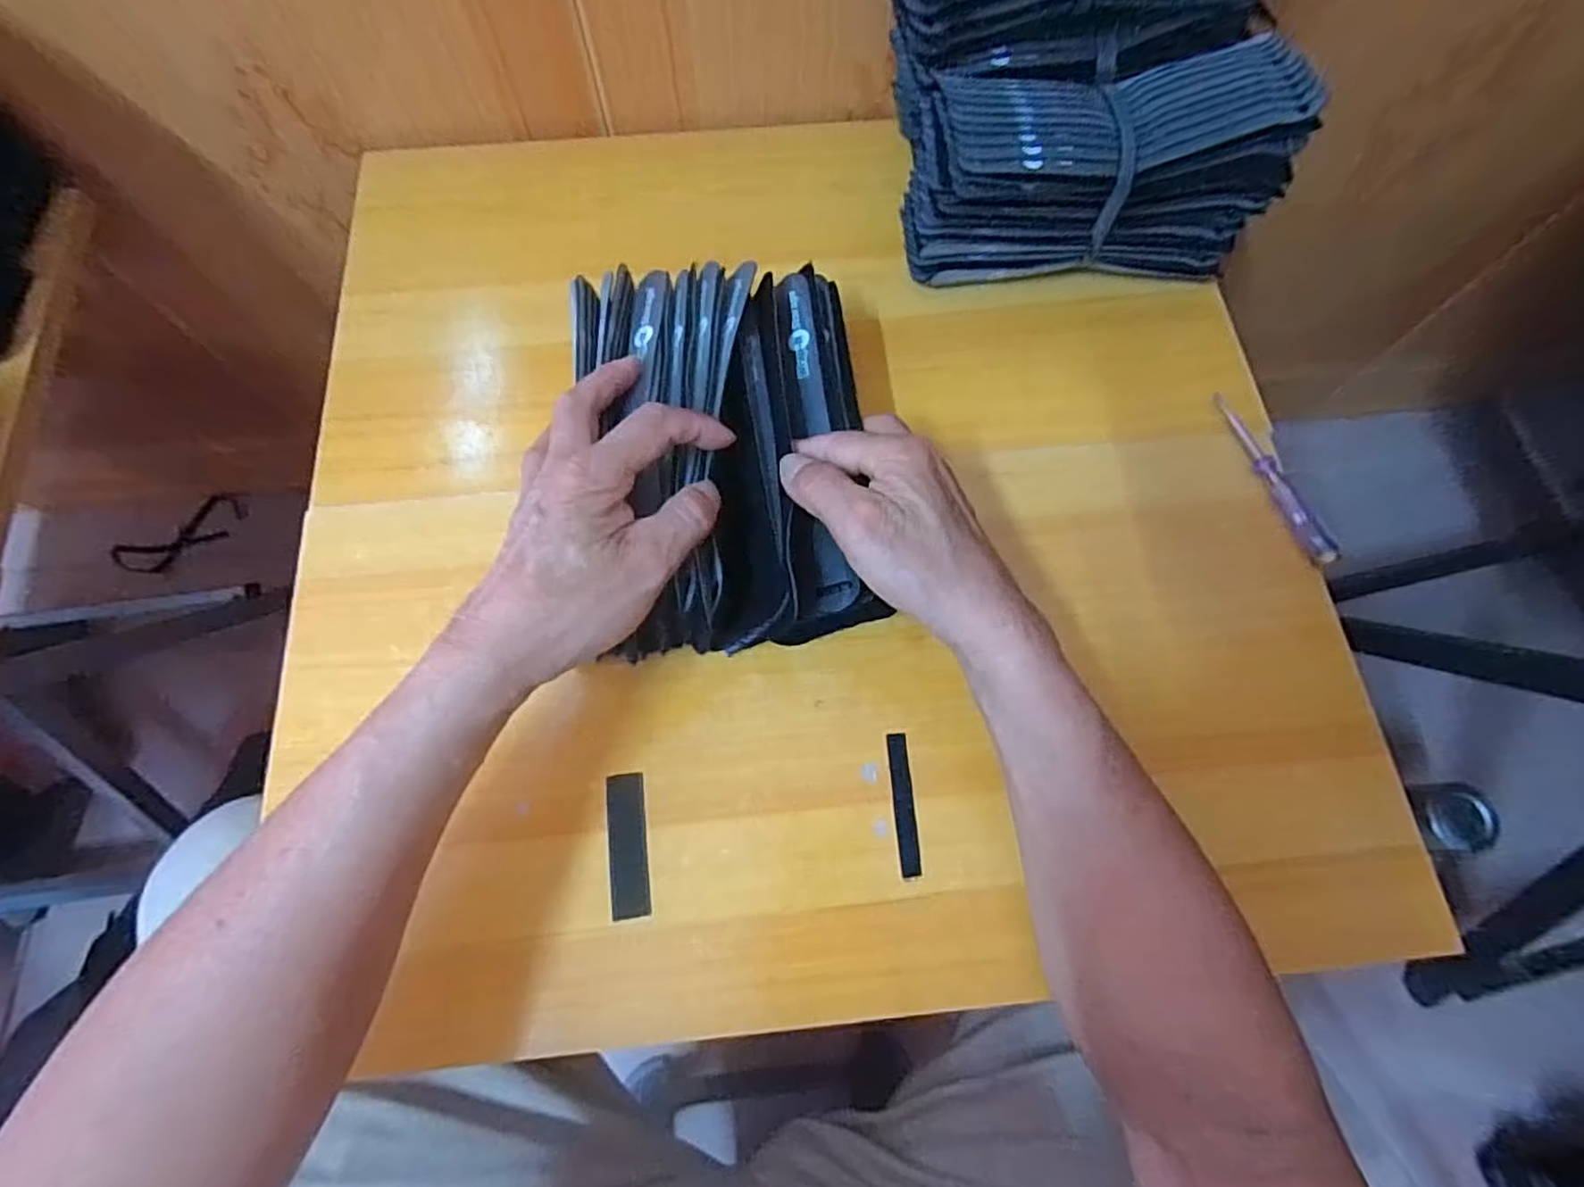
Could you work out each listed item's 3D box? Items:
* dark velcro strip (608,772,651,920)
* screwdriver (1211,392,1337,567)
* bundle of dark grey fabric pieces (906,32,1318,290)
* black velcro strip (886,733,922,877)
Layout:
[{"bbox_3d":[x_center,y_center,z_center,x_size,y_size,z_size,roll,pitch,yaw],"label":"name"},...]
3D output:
[{"bbox_3d":[-0.084,0.128,0.354,0.020,0.004,0.069,-7,72,-3],"label":"dark velcro strip"},{"bbox_3d":[0.290,-0.072,0.417,0.013,0.013,0.120,-18,73,-6],"label":"screwdriver"},{"bbox_3d":[0.177,-0.251,0.423,0.205,0.114,0.072,-2,72,-1],"label":"bundle of dark grey fabric pieces"},{"bbox_3d":[0.059,0.110,0.363,0.011,0.004,0.071,-3,72,-2],"label":"black velcro strip"}]

